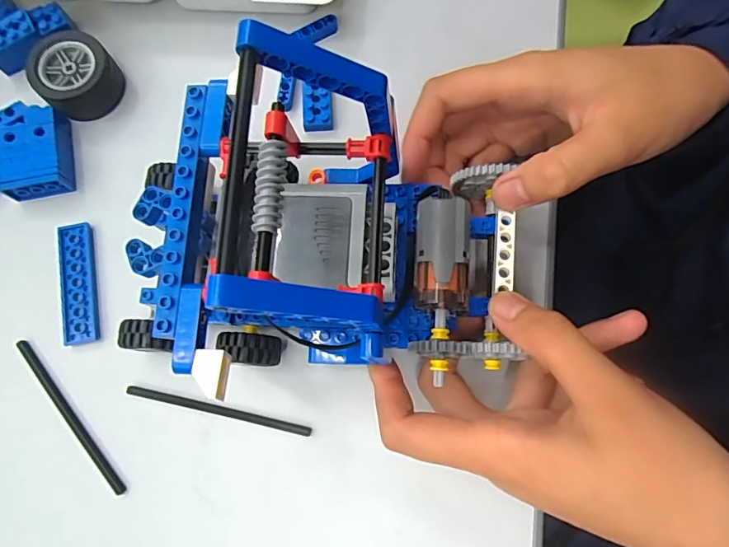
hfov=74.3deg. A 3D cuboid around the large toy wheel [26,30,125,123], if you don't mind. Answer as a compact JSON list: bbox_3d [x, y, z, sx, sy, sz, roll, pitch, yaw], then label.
[{"bbox_3d":[-0.159,-0.109,0.268,0.041,0.025,0.045,0,76,1],"label":"large toy wheel"}]

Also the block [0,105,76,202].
[{"bbox_3d":[-0.178,-0.066,0.260,0.035,0.014,0.048,-8,76,-1],"label":"block"}]

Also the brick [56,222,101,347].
[{"bbox_3d":[-0.149,0.005,0.250,0.017,0.005,0.063,-11,76,-2],"label":"brick"}]

